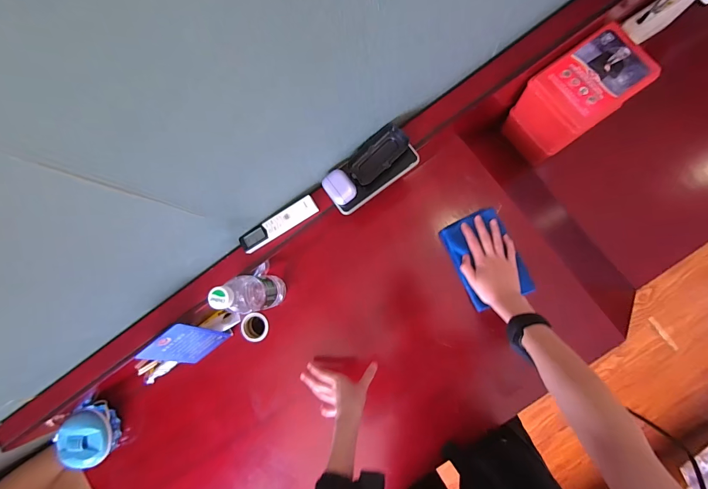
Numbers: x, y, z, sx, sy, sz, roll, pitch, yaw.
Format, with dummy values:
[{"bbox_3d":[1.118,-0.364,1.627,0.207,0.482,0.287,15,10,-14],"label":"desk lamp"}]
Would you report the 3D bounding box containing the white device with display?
[{"bbox_3d":[-0.133,-0.035,0.587,0.147,0.015,0.033,-32,82,3],"label":"white device with display"}]

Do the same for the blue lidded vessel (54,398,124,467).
[{"bbox_3d":[-0.541,0.393,0.686,0.101,0.076,0.111,-1,84,7],"label":"blue lidded vessel"}]

